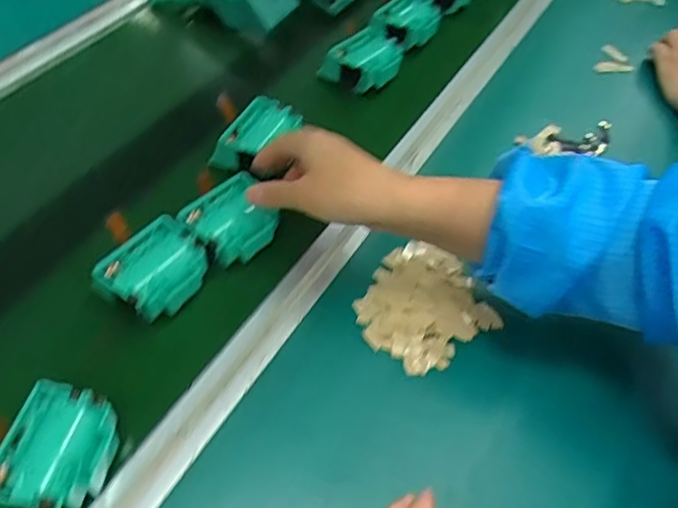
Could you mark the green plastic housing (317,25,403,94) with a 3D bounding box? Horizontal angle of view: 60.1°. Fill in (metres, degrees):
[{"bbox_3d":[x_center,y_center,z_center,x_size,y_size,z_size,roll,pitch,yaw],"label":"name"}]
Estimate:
[{"bbox_3d":[0.028,-0.216,0.662,0.067,0.039,0.071,-36,62,-28],"label":"green plastic housing"}]

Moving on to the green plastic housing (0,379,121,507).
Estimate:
[{"bbox_3d":[-0.182,0.131,0.385,0.069,0.036,0.077,10,51,3],"label":"green plastic housing"}]

